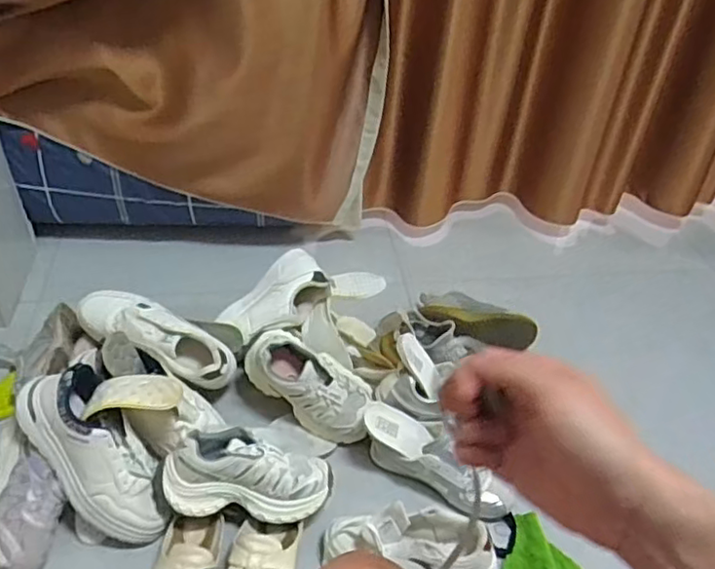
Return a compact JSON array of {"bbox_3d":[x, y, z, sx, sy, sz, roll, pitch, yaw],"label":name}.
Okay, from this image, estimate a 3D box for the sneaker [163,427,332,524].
[{"bbox_3d":[-0.167,0.286,0.969,0.246,0.093,0.109,2,41,-3],"label":"sneaker"}]

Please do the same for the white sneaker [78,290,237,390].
[{"bbox_3d":[-0.362,0.098,1.122,0.294,0.085,0.122,27,44,4],"label":"white sneaker"}]

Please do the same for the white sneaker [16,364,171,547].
[{"bbox_3d":[-0.391,0.260,0.958,0.121,0.110,0.297,-35,93,-36],"label":"white sneaker"}]

